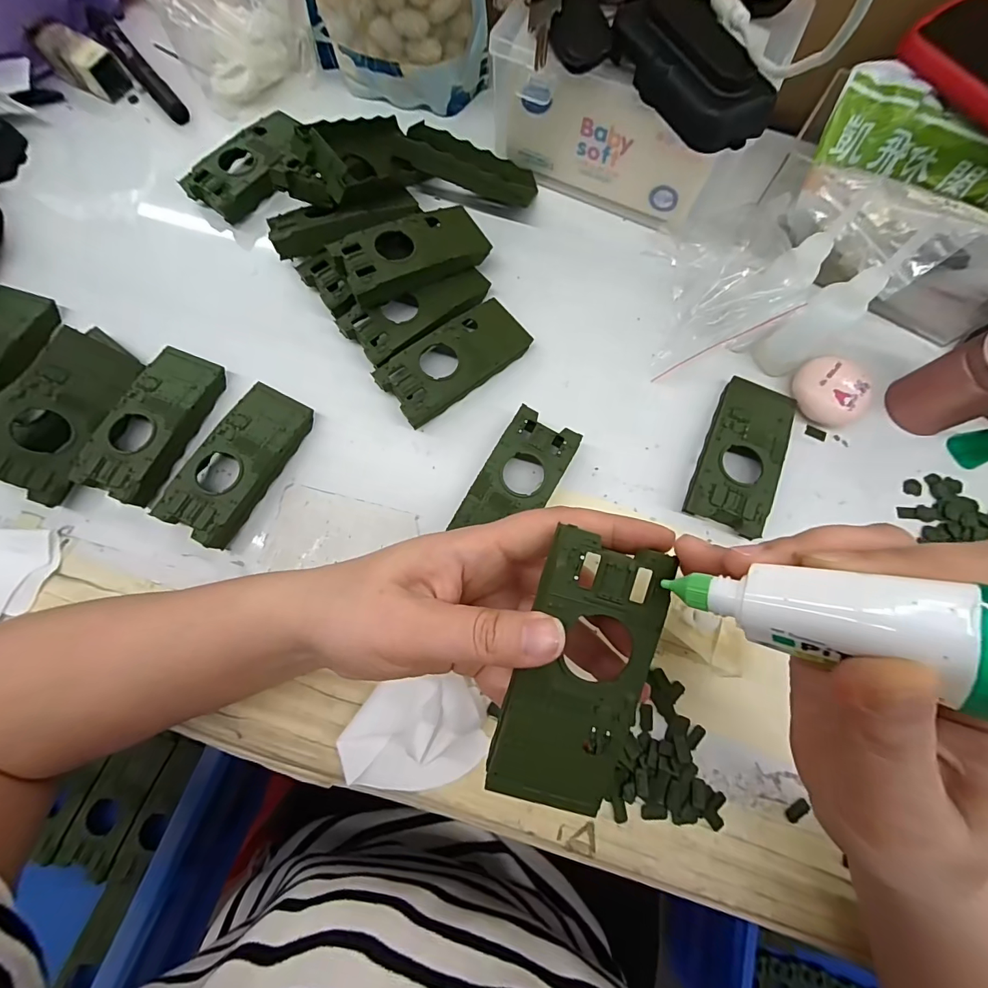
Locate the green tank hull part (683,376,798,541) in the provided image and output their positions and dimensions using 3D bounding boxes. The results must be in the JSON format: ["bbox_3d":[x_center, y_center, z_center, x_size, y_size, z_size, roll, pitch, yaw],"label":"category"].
[{"bbox_3d":[0.163,-0.025,0.285,0.047,0.021,0.105,25,77,5],"label":"green tank hull part"}]

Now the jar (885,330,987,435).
[{"bbox_3d":[0.296,-0.069,0.274,0.035,0.065,0.043,-23,77,-6],"label":"jar"}]

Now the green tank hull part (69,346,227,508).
[{"bbox_3d":[-0.223,-0.047,0.286,0.047,0.020,0.104,20,76,4],"label":"green tank hull part"}]

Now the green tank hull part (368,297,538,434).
[{"bbox_3d":[-0.026,-0.092,0.300,0.104,0.018,0.049,-38,79,-10],"label":"green tank hull part"}]

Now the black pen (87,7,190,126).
[{"bbox_3d":[-0.305,-0.365,0.368,0.020,0.016,0.147,-38,79,-10],"label":"black pen"}]

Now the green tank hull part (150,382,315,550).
[{"bbox_3d":[-0.164,-0.021,0.281,0.045,0.020,0.103,27,77,6],"label":"green tank hull part"}]

